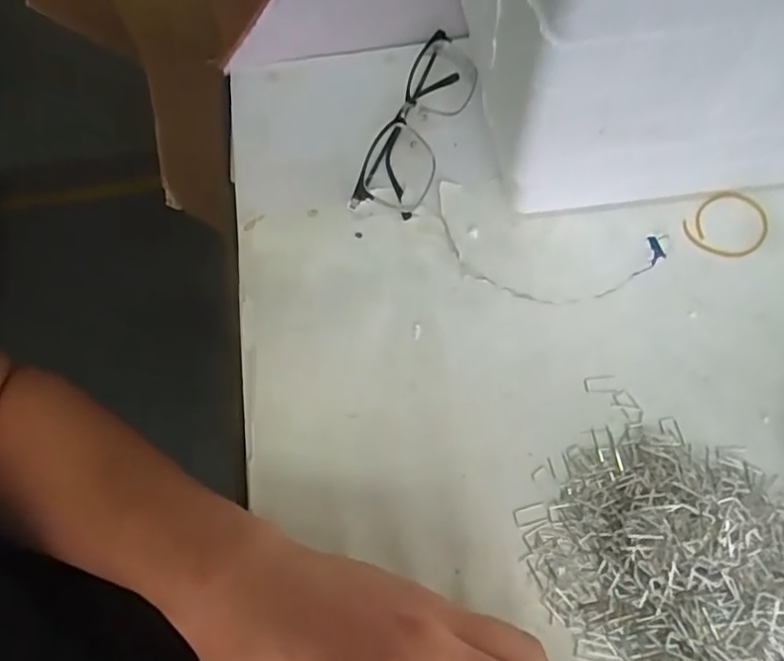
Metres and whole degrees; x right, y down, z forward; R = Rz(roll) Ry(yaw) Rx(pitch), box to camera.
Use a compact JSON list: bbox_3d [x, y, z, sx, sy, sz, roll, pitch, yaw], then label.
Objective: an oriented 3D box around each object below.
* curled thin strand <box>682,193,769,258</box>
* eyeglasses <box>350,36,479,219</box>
[{"bbox_3d":[0.201,-0.063,0.369,0.055,0.005,0.041,-40,68,-16],"label":"curled thin strand"},{"bbox_3d":[0.017,-0.134,0.395,0.046,0.025,0.156,18,65,12],"label":"eyeglasses"}]

